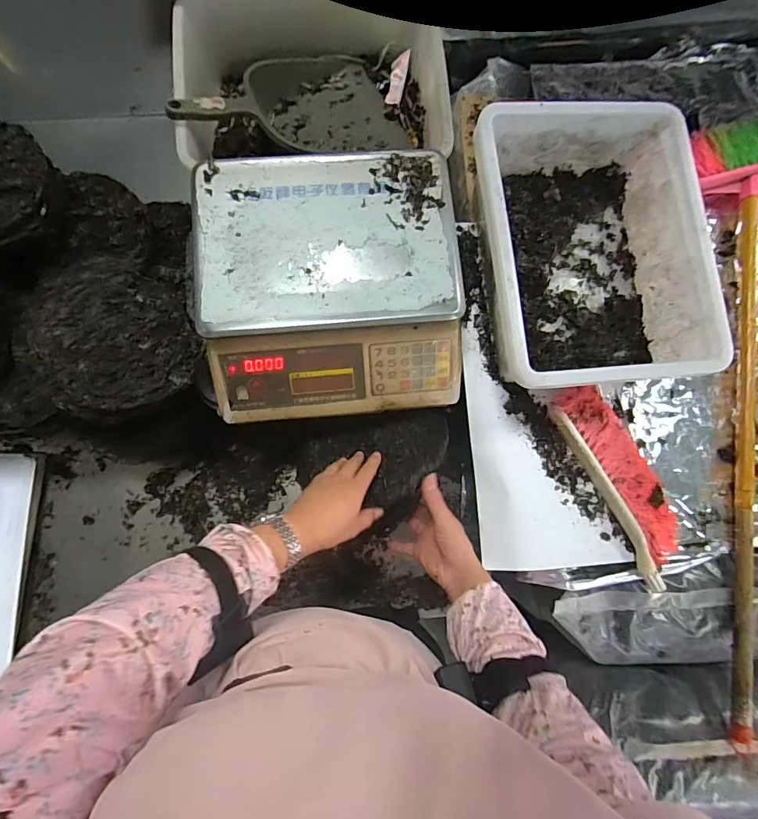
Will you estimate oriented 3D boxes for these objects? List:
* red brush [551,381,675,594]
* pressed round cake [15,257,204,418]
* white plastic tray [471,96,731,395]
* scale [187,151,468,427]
[{"bbox_3d":[0.340,0.094,0.608,0.092,0.059,0.287,-28,83,-7],"label":"red brush"},{"bbox_3d":[-0.342,-0.093,0.565,0.188,0.051,0.200,0,81,-3],"label":"pressed round cake"},{"bbox_3d":[0.276,-0.208,0.607,0.277,0.146,0.357,-6,81,-4],"label":"white plastic tray"},{"bbox_3d":[-0.065,-0.161,0.582,0.330,0.096,0.318,-4,81,-3],"label":"scale"}]

